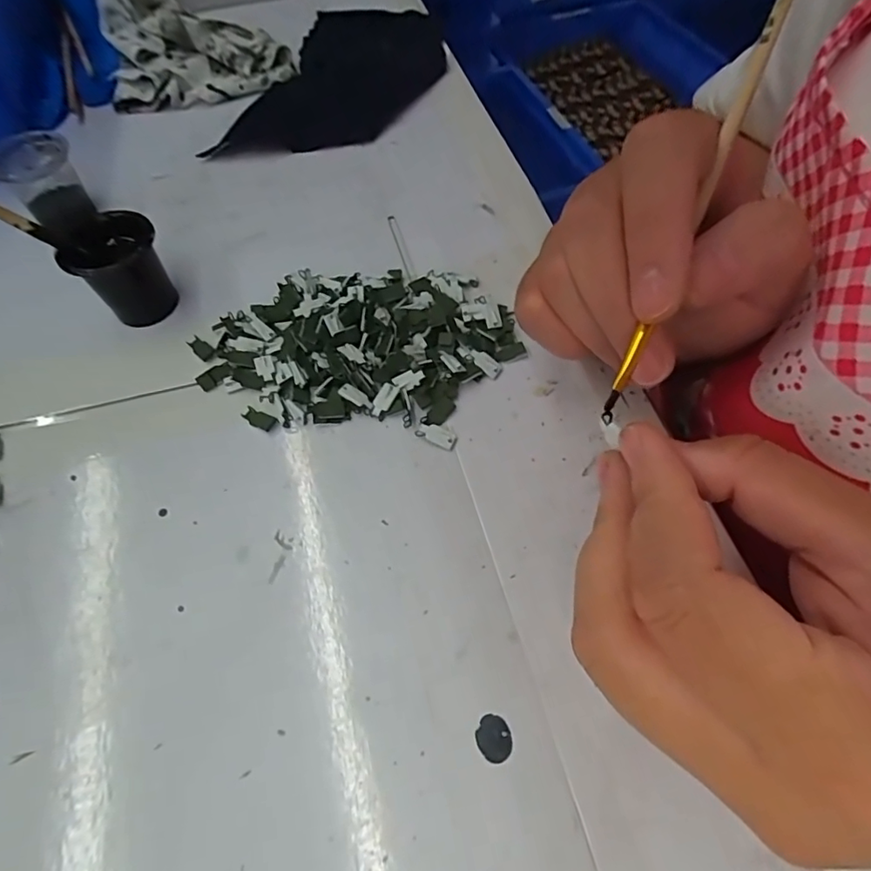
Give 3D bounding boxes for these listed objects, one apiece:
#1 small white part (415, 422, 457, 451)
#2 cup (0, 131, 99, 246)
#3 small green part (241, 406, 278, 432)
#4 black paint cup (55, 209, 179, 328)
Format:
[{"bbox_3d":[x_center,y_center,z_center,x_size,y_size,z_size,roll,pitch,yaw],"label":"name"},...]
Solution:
[{"bbox_3d":[0.000,0.000,0.202,0.015,0.004,0.007,24,63,16],"label":"small white part"},{"bbox_3d":[-0.193,-0.127,0.265,0.037,0.033,0.033,37,67,22],"label":"cup"},{"bbox_3d":[-0.069,-0.007,0.208,0.014,0.004,0.006,25,63,16],"label":"small green part"},{"bbox_3d":[-0.131,-0.069,0.227,0.034,0.036,0.034,-1,59,2],"label":"black paint cup"}]

